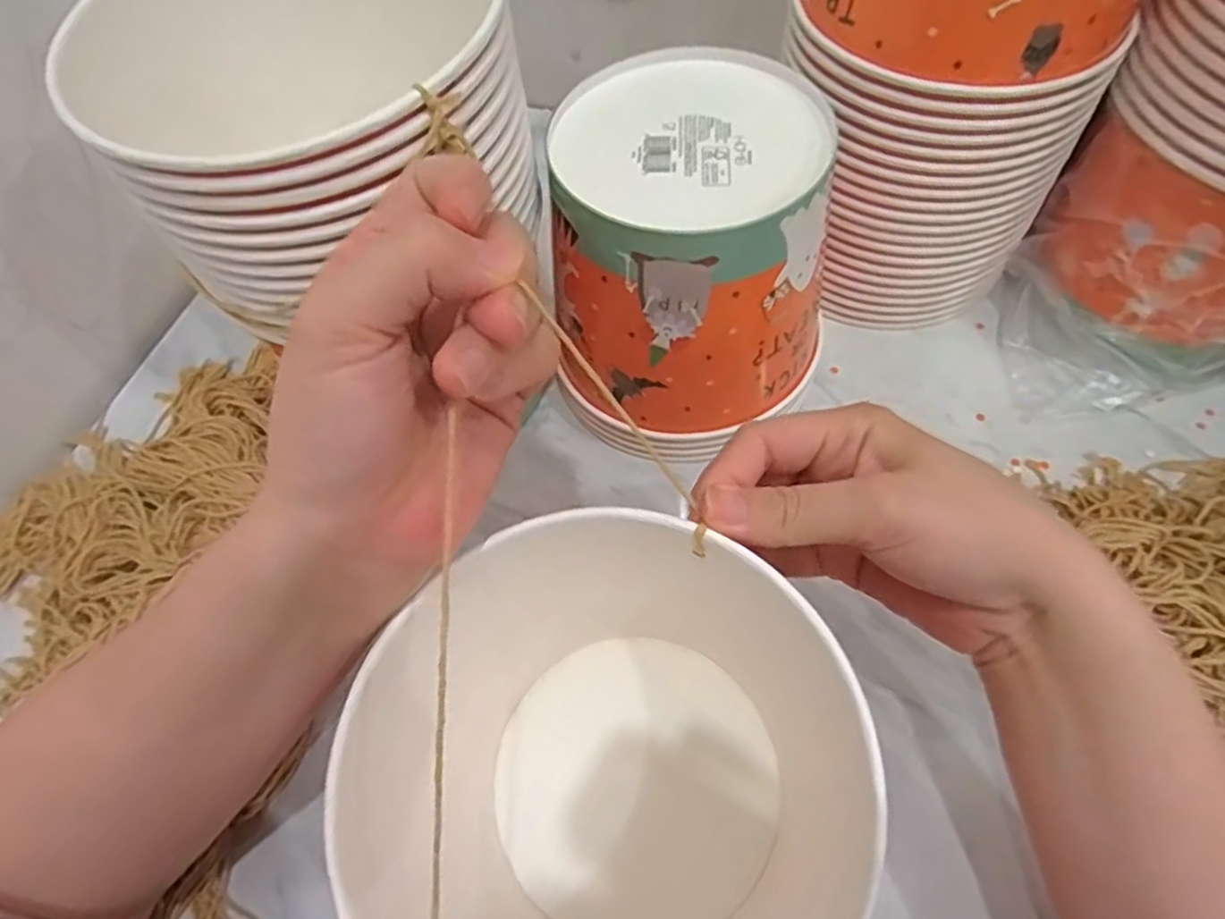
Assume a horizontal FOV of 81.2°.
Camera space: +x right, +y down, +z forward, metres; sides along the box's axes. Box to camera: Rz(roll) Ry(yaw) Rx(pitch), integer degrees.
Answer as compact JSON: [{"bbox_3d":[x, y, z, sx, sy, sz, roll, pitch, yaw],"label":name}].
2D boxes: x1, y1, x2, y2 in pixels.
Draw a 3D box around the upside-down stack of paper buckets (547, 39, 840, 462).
[{"bbox_3d":[0.044,-0.101,0.377,0.134,0.142,0.143,8,62,9],"label":"upside-down stack of paper buckets"}]

